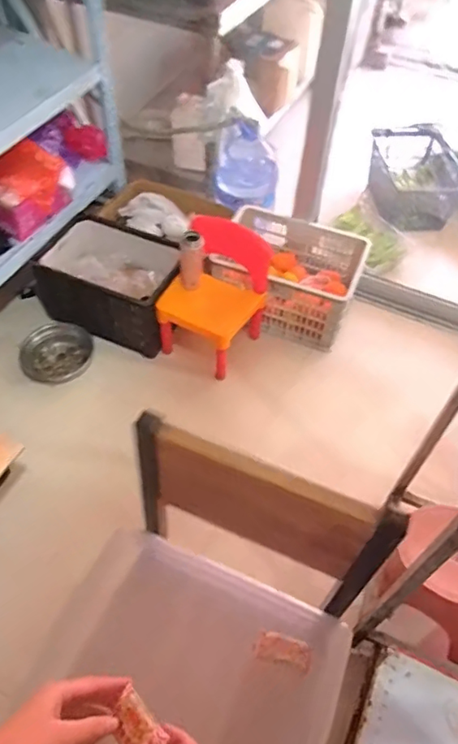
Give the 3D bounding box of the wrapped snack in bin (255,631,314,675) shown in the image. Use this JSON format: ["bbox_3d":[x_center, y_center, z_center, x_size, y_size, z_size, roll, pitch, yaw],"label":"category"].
[{"bbox_3d":[0.079,0.400,0.780,0.082,0.018,0.037,14,54,8],"label":"wrapped snack in bin"}]

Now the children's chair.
[{"bbox_3d":[-0.035,-0.223,1.679,0.263,0.365,0.292,20,55,13],"label":"children's chair"}]

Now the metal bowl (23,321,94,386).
[{"bbox_3d":[-0.542,-0.067,1.731,0.205,0.028,0.233,4,53,0],"label":"metal bowl"}]

